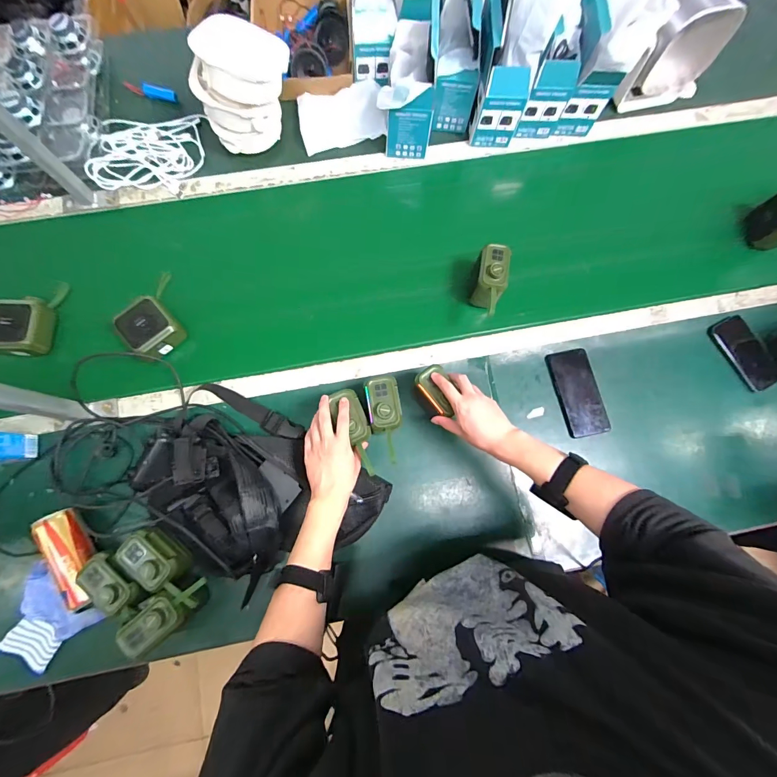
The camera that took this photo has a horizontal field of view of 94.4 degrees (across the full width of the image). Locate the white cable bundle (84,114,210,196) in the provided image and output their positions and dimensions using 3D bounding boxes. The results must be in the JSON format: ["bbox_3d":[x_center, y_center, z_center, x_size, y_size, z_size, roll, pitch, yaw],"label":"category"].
[{"bbox_3d":[-0.497,-0.498,0.754,0.212,0.029,0.188,2,78,-1],"label":"white cable bundle"}]

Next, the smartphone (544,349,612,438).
[{"bbox_3d":[0.354,0.006,0.669,0.079,0.012,0.162,-11,77,1],"label":"smartphone"}]

